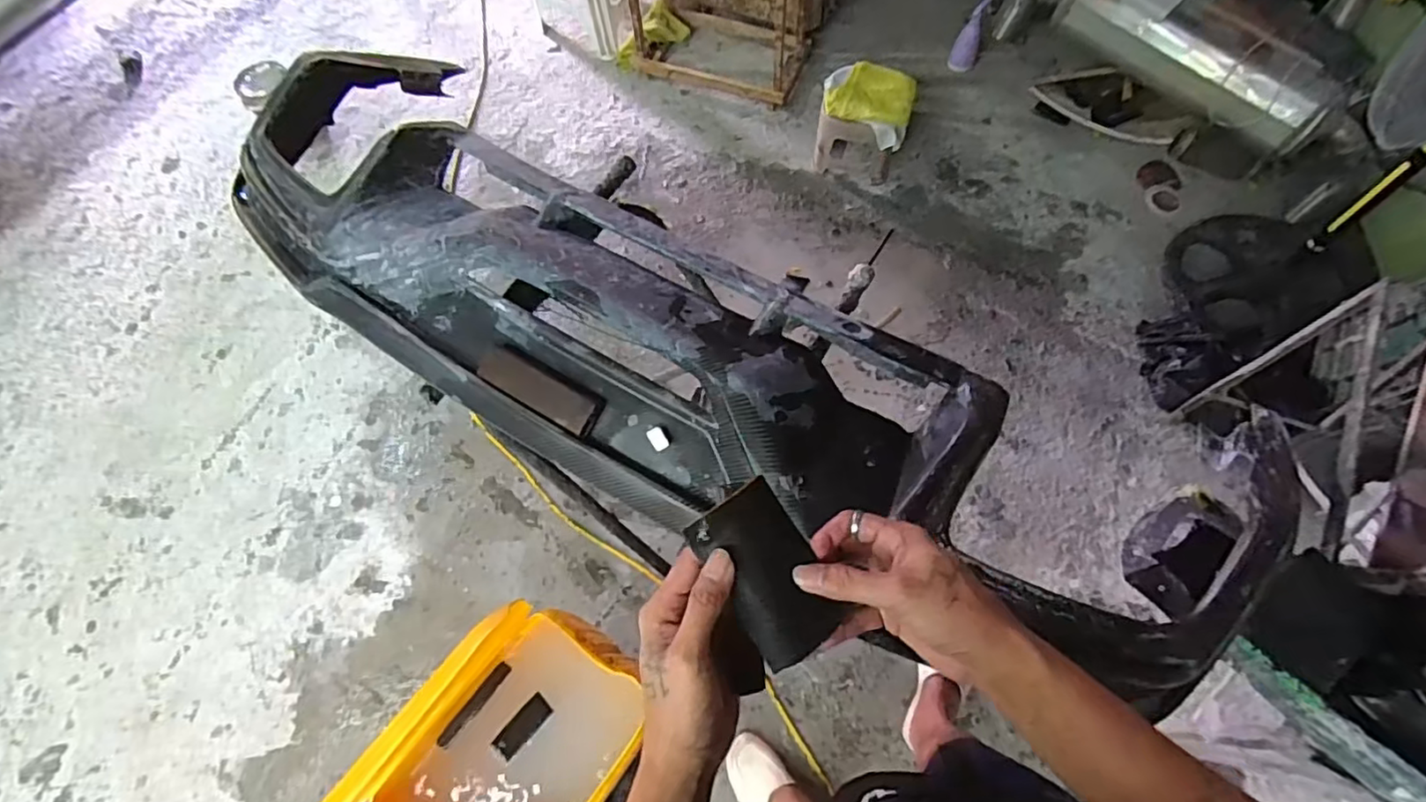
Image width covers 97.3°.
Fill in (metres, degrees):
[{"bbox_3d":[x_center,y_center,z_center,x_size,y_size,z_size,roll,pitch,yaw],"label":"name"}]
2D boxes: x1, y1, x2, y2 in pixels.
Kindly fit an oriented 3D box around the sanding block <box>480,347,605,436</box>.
[{"bbox_3d":[-0.198,-0.015,0.716,0.146,0.028,0.049,27,70,14],"label":"sanding block"}]

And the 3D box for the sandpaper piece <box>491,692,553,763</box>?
[{"bbox_3d":[-0.280,0.479,0.926,0.037,0.006,0.091,42,75,11],"label":"sandpaper piece"}]

